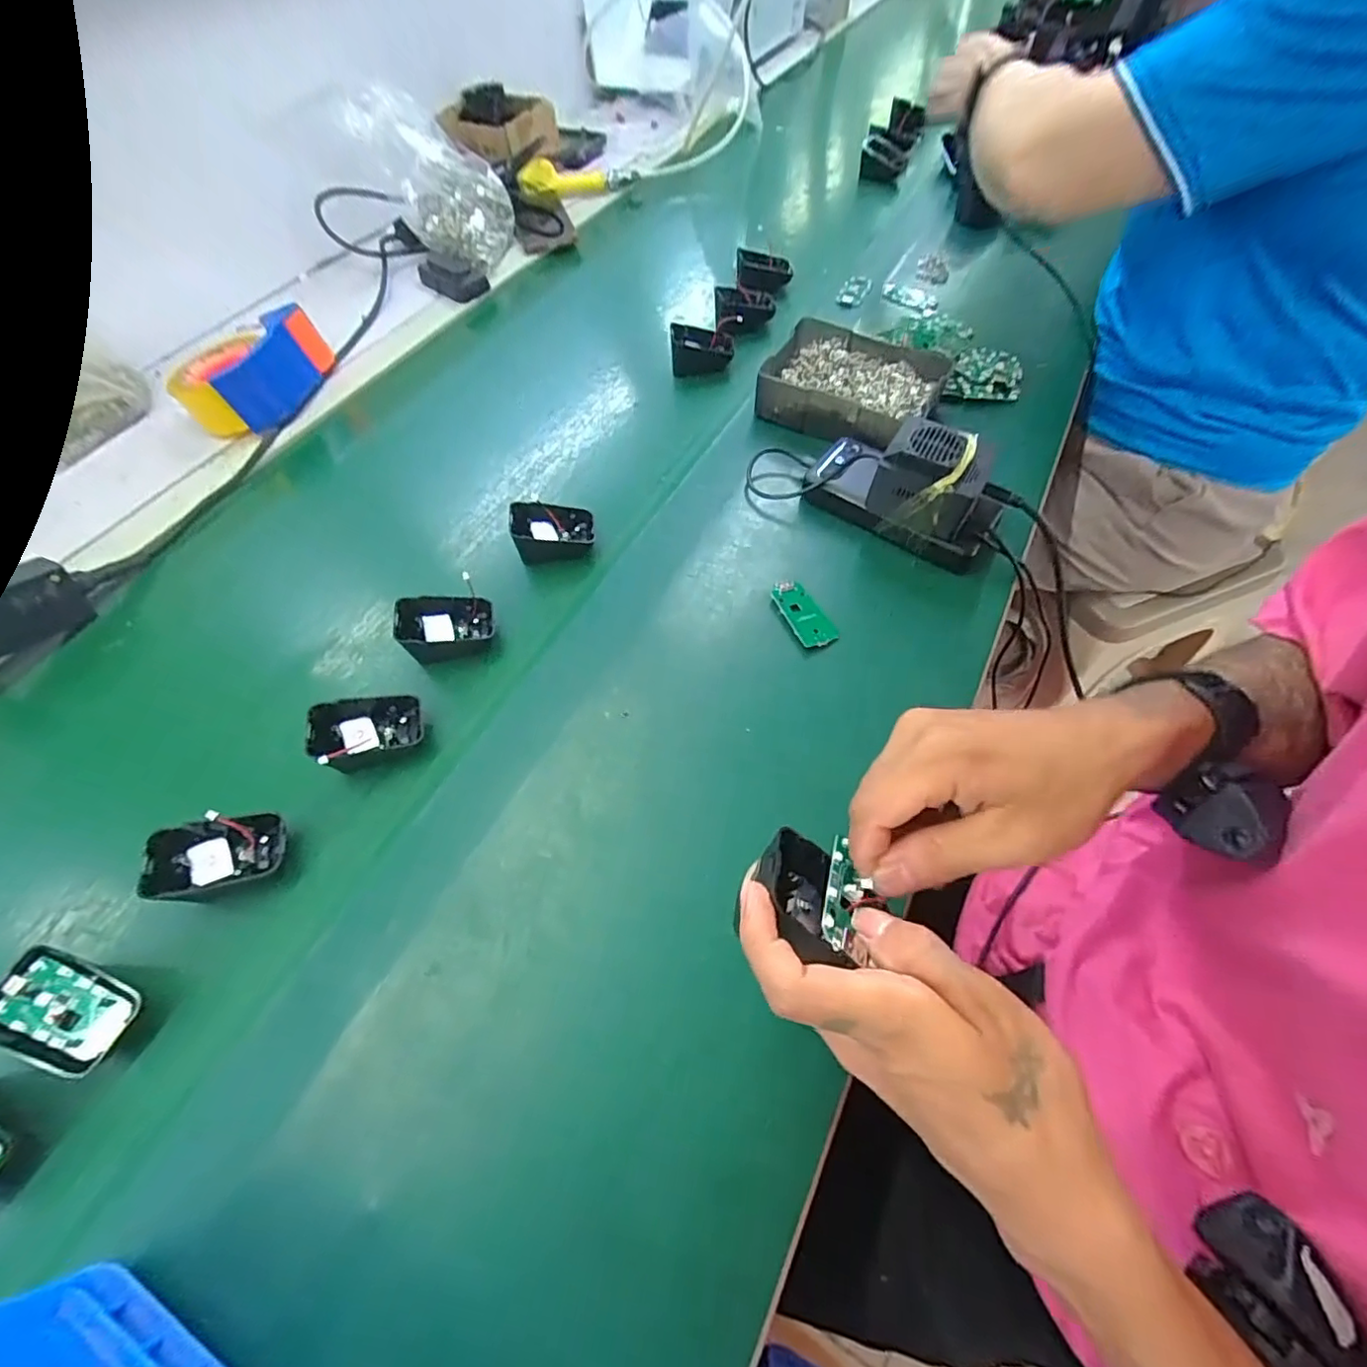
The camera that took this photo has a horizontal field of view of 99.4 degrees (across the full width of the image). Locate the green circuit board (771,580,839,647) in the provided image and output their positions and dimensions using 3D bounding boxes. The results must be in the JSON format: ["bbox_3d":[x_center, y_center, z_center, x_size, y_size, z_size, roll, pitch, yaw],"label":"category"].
[{"bbox_3d":[0.092,-0.055,0.448,0.028,0.009,0.061,-24,60,-10],"label":"green circuit board"}]

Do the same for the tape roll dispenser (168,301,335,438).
[{"bbox_3d":[-0.456,-0.326,0.613,0.092,0.074,0.142,20,62,16],"label":"tape roll dispenser"}]

